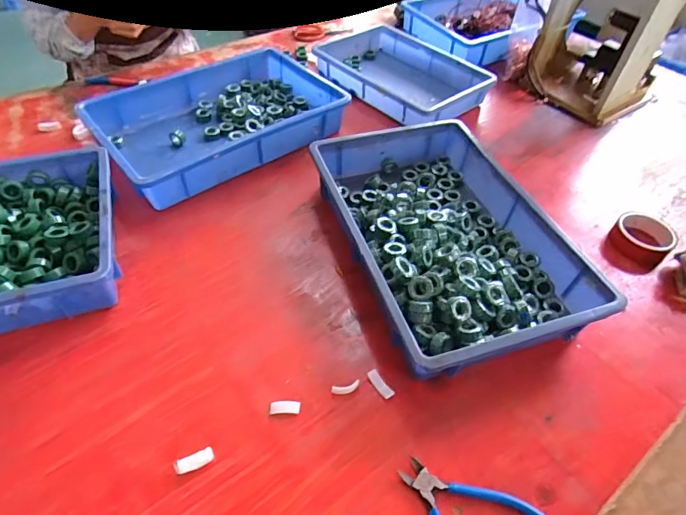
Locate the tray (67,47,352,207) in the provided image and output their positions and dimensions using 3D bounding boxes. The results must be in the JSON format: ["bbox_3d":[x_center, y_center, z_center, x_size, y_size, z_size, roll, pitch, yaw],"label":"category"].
[{"bbox_3d":[-0.242,-0.275,0.834,0.437,0.073,0.292,-32,58,-27],"label":"tray"}]

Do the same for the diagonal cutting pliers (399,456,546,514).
[{"bbox_3d":[0.117,0.264,0.420,0.137,0.014,0.112,32,55,22],"label":"diagonal cutting pliers"}]

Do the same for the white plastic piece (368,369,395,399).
[{"bbox_3d":[0.046,0.155,0.515,0.014,0.006,0.039,-28,56,-24],"label":"white plastic piece"}]

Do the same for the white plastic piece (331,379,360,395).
[{"bbox_3d":[0.004,0.158,0.511,0.035,0.006,0.013,-8,50,-10],"label":"white plastic piece"}]

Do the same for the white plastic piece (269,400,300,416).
[{"bbox_3d":[-0.068,0.175,0.494,0.034,0.007,0.016,-1,49,-4],"label":"white plastic piece"}]

